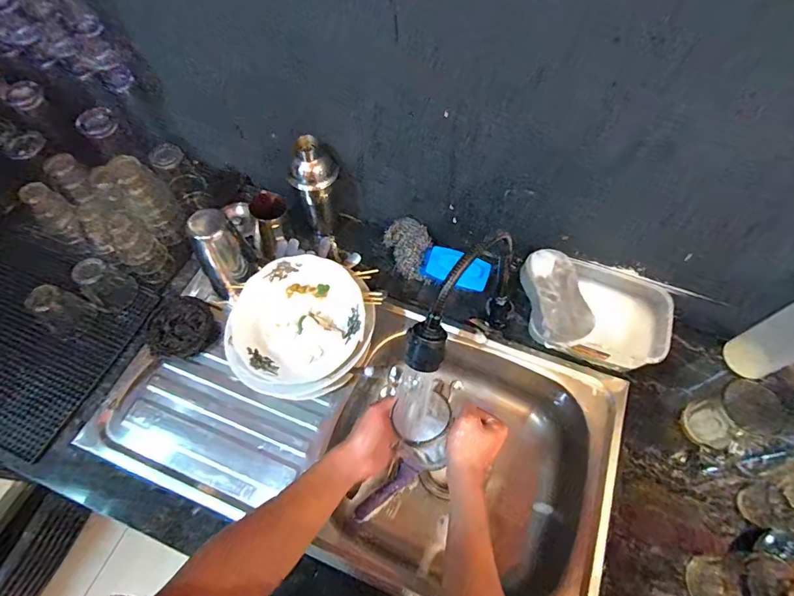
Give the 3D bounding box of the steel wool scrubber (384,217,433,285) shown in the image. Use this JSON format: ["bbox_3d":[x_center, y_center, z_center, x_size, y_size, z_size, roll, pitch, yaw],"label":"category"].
[{"bbox_3d":[0.019,-0.088,0.778,0.086,0.045,0.104,2,62,0],"label":"steel wool scrubber"}]

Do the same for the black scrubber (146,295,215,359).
[{"bbox_3d":[-0.357,0.049,0.711,0.103,0.033,0.099,0,62,0],"label":"black scrubber"}]

